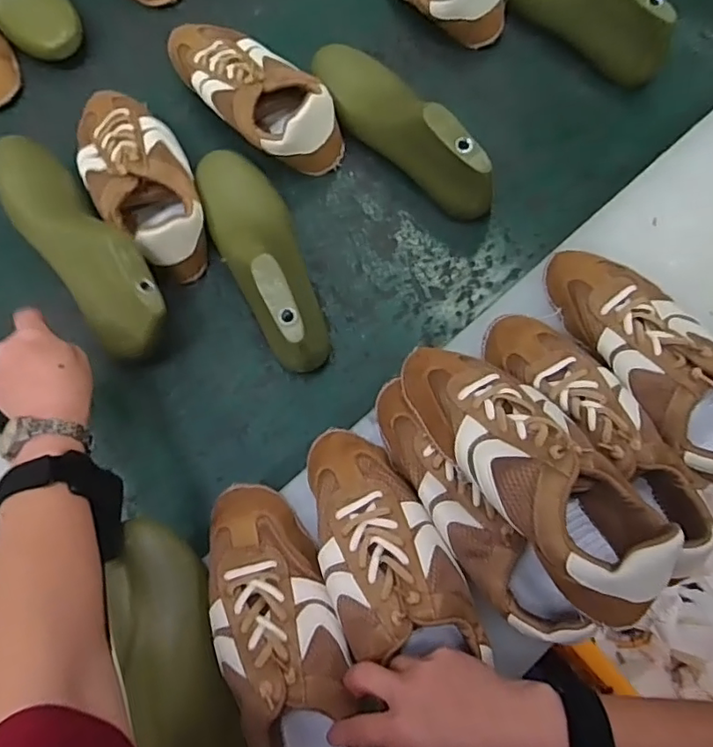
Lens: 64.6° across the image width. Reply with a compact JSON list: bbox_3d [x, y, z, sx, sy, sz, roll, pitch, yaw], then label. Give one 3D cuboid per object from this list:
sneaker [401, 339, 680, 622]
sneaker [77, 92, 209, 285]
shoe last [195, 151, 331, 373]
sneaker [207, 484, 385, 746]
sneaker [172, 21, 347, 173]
[{"bbox_3d":[0.121,0.065,0.417,0.094,0.079,0.248,-38,64,-8],"label":"sneaker"},{"bbox_3d":[-0.230,-0.211,0.593,0.102,0.076,0.242,-30,78,-6],"label":"sneaker"},{"bbox_3d":[-0.093,-0.123,0.555,0.079,0.096,0.248,-23,77,-4],"label":"shoe last"},{"bbox_3d":[-0.056,0.199,0.432,0.085,0.077,0.232,-18,73,-3],"label":"sneaker"},{"bbox_3d":[-0.120,-0.316,0.614,0.099,0.072,0.253,-44,80,-9],"label":"sneaker"}]

